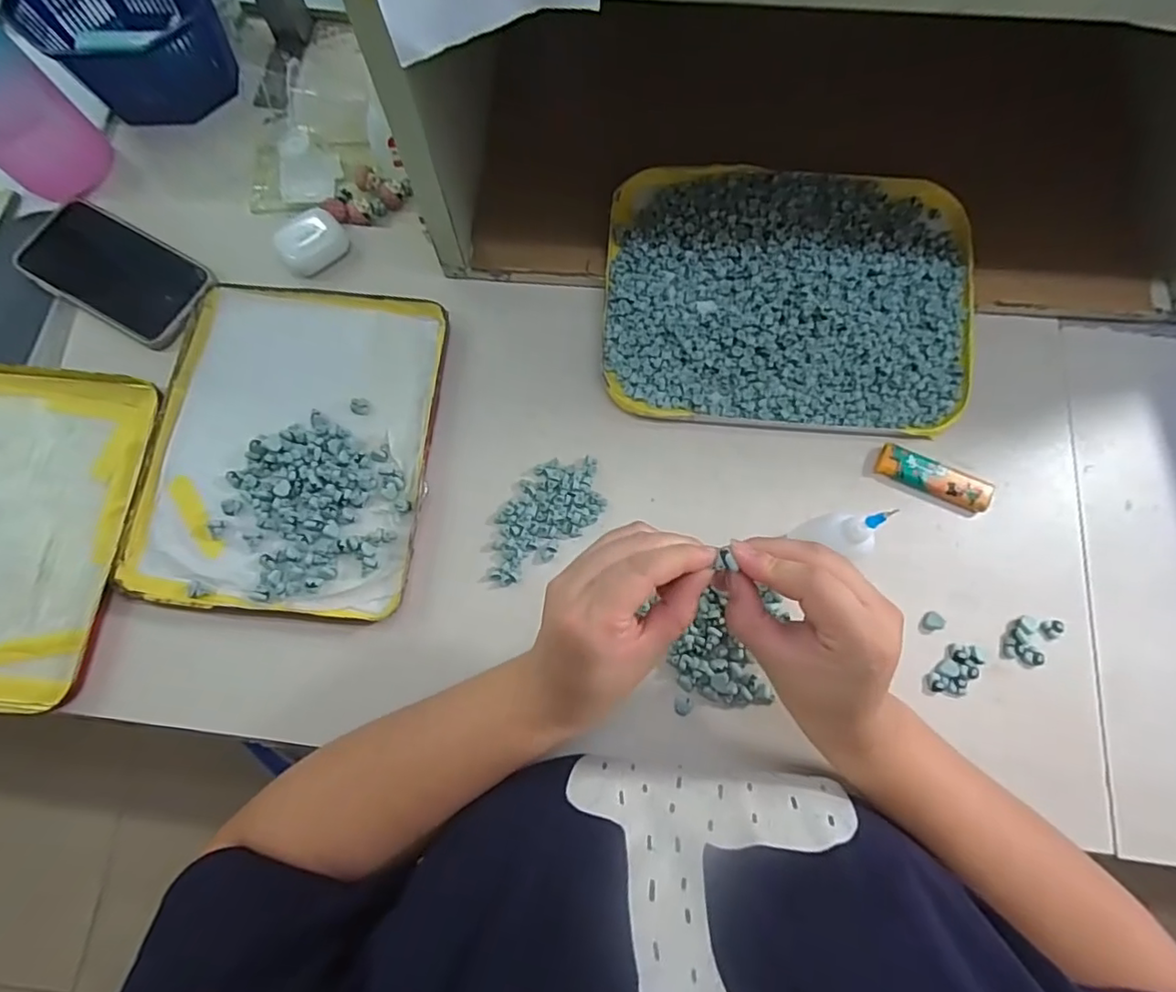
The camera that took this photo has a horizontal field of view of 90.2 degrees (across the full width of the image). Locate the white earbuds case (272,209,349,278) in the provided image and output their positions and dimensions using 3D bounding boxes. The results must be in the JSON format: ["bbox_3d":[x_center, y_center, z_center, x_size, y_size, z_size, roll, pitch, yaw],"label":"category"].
[{"bbox_3d":[-0.222,-0.204,0.472,0.052,0.029,0.038,-43,81,-8],"label":"white earbuds case"}]

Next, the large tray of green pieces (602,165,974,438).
[{"bbox_3d":[0.152,-0.153,0.445,0.271,0.028,0.204,5,78,1],"label":"large tray of green pieces"}]

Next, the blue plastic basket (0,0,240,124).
[{"bbox_3d":[-0.392,-0.400,0.509,0.136,0.069,0.130,39,81,8],"label":"blue plastic basket"}]

